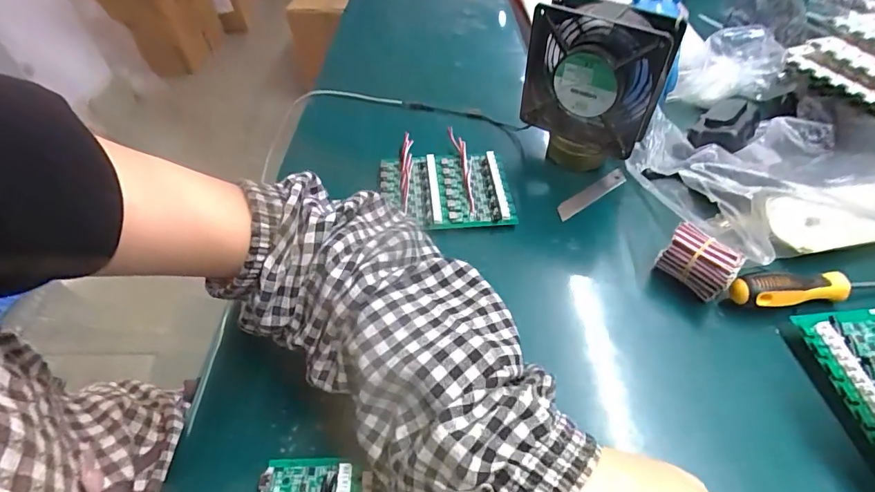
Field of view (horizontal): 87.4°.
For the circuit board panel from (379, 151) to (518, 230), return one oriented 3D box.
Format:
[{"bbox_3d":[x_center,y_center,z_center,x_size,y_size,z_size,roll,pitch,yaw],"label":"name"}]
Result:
[{"bbox_3d":[0.008,-0.058,0.449,0.125,0.015,0.099,-4,49,0],"label":"circuit board panel"}]

